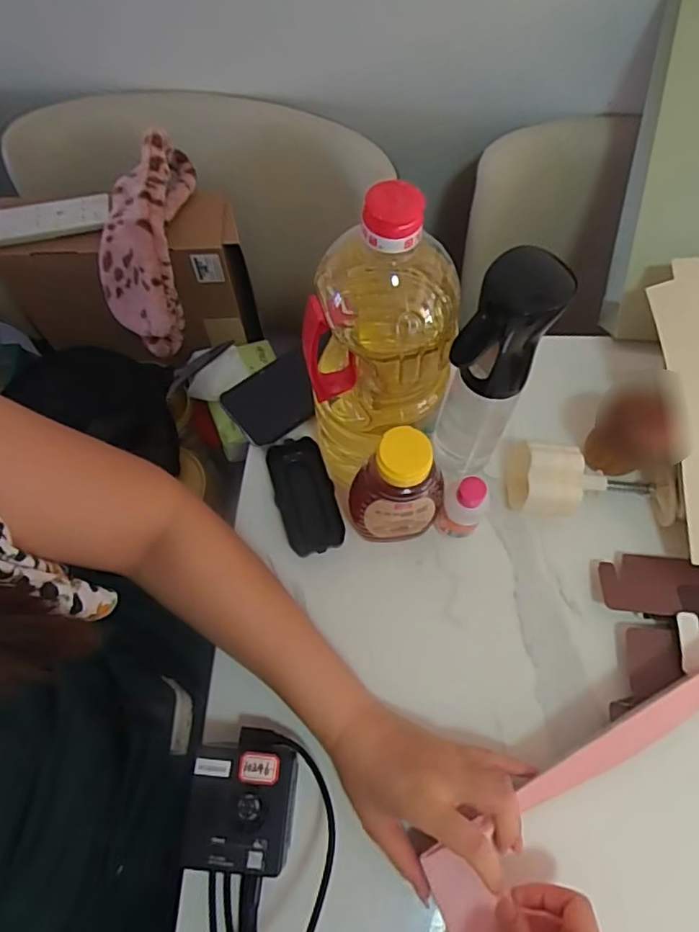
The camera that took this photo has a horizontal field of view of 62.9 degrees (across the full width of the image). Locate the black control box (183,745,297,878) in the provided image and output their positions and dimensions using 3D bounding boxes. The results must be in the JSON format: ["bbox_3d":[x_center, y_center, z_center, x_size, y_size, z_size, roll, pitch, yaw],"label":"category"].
[{"bbox_3d":[-0.079,0.249,0.419,0.071,0.028,0.078,2,67,2],"label":"black control box"}]

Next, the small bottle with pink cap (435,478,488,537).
[{"bbox_3d":[0.096,0.039,0.500,0.032,0.089,0.033,0,67,1],"label":"small bottle with pink cap"}]

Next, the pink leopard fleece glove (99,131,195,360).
[{"bbox_3d":[-0.224,-0.243,0.631,0.078,0.080,0.225,8,98,4],"label":"pink leopard fleece glove"}]

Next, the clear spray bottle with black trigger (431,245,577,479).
[{"bbox_3d":[0.108,-0.061,0.459,0.058,0.255,0.059,0,67,1],"label":"clear spray bottle with black trigger"}]

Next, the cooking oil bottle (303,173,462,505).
[{"bbox_3d":[0.022,-0.083,0.423,0.102,0.251,0.100,0,67,1],"label":"cooking oil bottle"}]

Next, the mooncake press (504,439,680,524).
[{"bbox_3d":[0.225,0.019,0.521,0.157,0.058,0.065,6,67,4],"label":"mooncake press"}]

